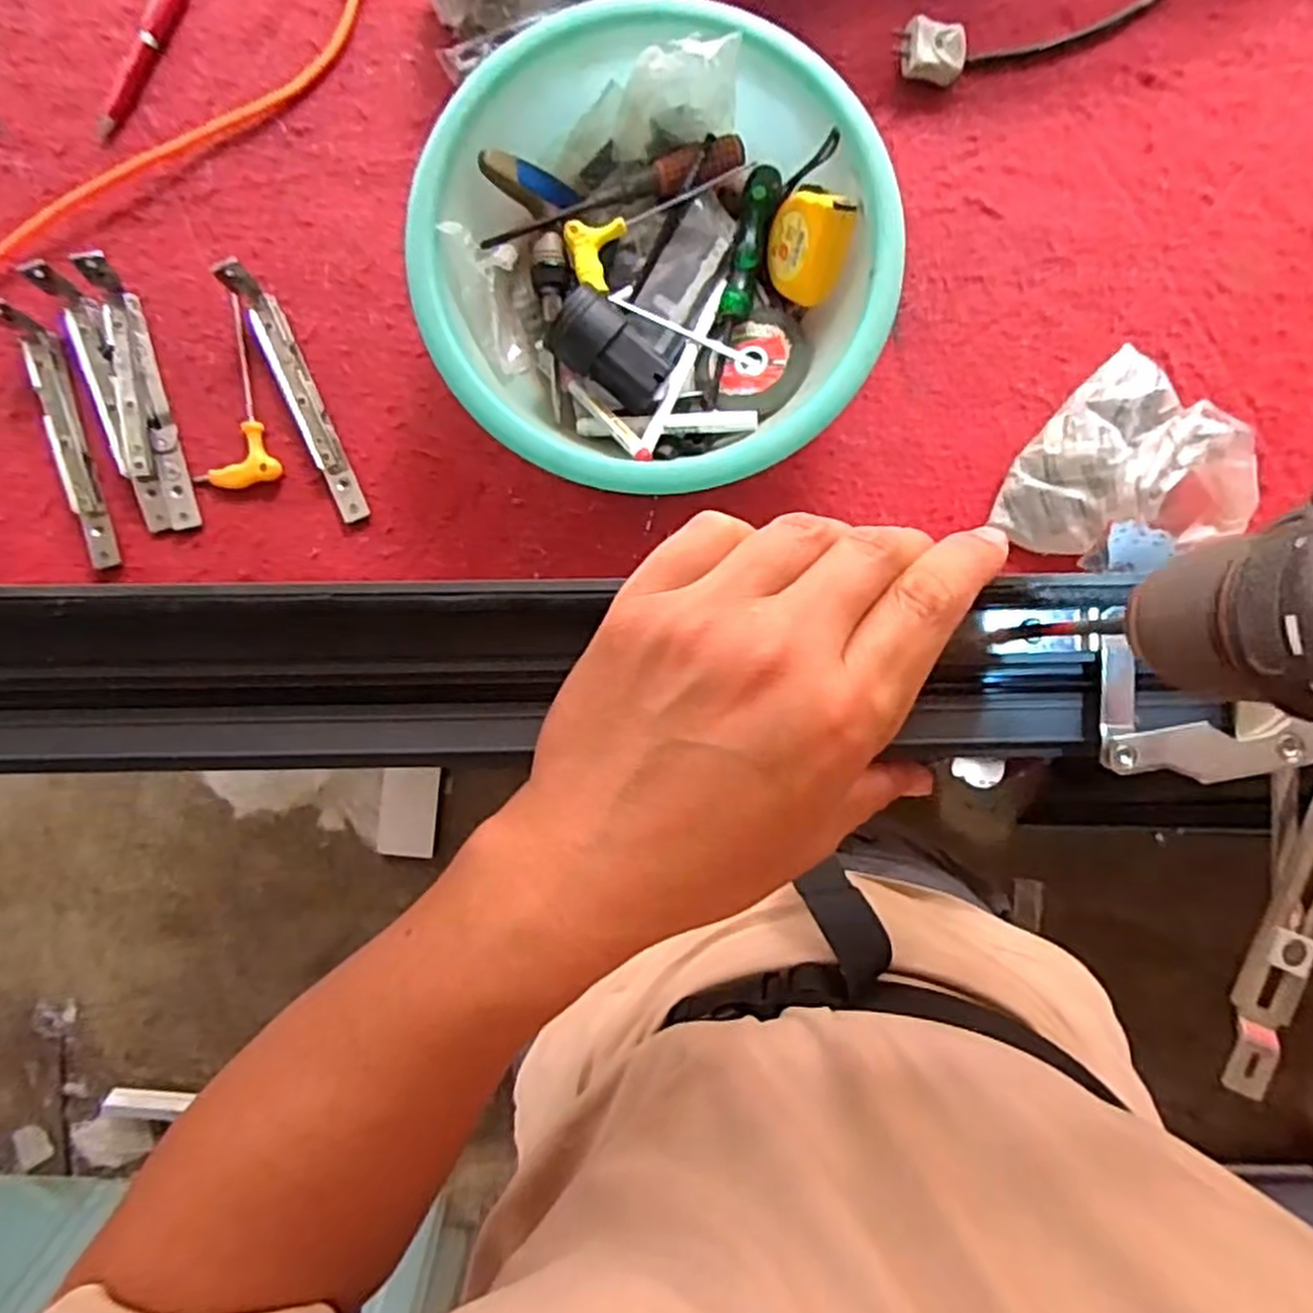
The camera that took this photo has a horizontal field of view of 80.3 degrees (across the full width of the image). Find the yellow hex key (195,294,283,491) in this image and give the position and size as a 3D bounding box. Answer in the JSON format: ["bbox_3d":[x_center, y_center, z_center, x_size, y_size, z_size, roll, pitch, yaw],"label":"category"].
[{"bbox_3d":[-0.341,-0.202,0.606,0.067,0.010,0.145,-14,89,0],"label":"yellow hex key"}]

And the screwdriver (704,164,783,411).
[{"bbox_3d":[0.063,-0.276,0.581,0.024,0.025,0.174,12,89,0],"label":"screwdriver"}]

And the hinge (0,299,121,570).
[{"bbox_3d":[-0.456,-0.169,0.597,0.031,0.040,0.203,-17,89,0],"label":"hinge"}]

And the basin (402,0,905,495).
[{"bbox_3d":[0.000,-0.269,0.560,0.302,0.110,0.308,0,89,0],"label":"basin"}]

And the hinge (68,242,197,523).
[{"bbox_3d":[-0.397,-0.195,0.586,0.034,0.044,0.192,-14,89,0],"label":"hinge"}]

